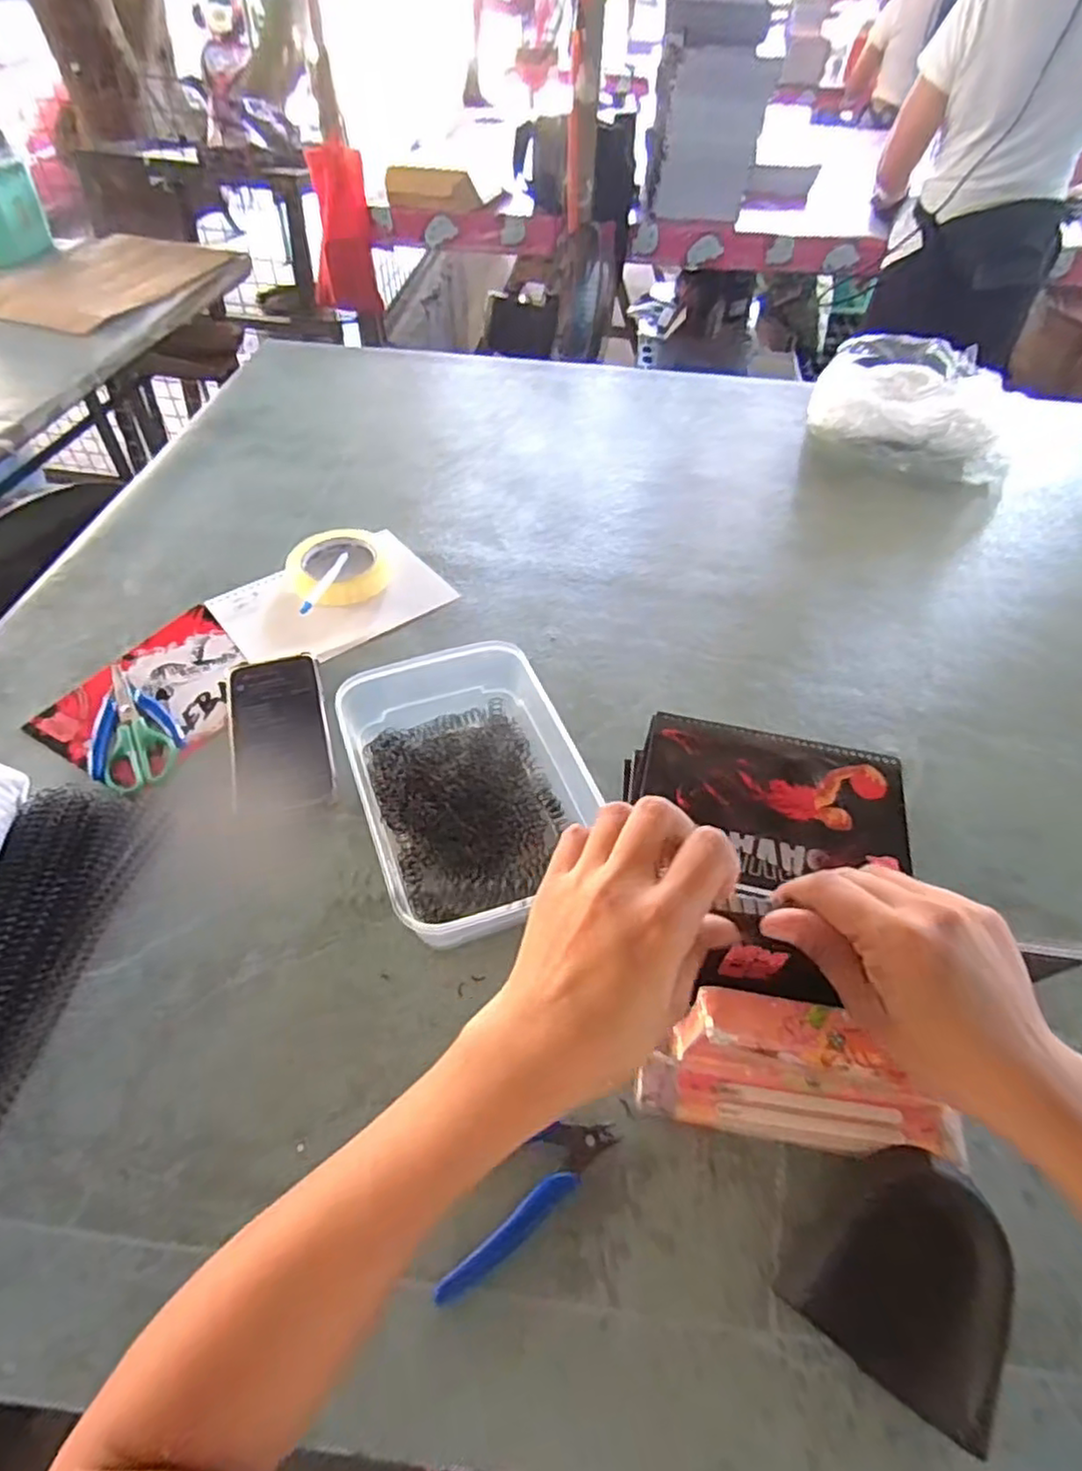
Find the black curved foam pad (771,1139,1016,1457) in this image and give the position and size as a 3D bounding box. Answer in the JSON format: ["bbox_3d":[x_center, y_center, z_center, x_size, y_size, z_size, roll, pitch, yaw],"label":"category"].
[{"bbox_3d":[0.189,0.275,0.352,0.093,0.046,0.104,33,55,23],"label":"black curved foam pad"}]

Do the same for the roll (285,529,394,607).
[{"bbox_3d":[-0.215,-0.178,0.733,0.105,0.021,0.119,-13,52,-14],"label":"roll"}]

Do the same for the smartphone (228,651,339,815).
[{"bbox_3d":[-0.225,-0.008,0.585,0.080,0.010,0.177,-13,52,-14],"label":"smartphone"}]

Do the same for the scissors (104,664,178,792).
[{"bbox_3d":[-0.357,-0.011,0.593,0.054,0.005,0.153,-23,54,-21],"label":"scissors"}]

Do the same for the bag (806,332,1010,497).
[{"bbox_3d":[0.532,-0.473,0.966,0.273,0.074,0.289,21,52,15],"label":"bag"}]

